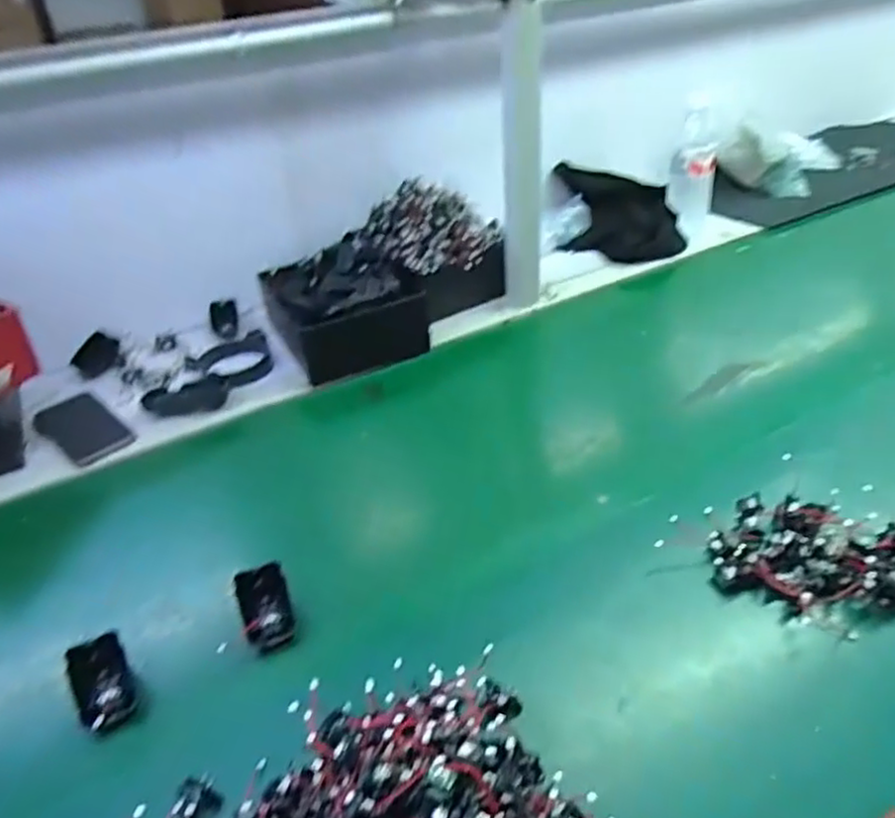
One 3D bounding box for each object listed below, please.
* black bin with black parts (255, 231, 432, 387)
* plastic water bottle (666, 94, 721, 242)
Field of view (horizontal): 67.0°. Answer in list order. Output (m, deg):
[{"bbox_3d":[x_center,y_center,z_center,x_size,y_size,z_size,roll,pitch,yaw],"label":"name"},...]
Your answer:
[{"bbox_3d":[-0.144,-0.149,0.954,0.187,0.112,0.237,-20,39,-19],"label":"black bin with black parts"},{"bbox_3d":[0.410,-0.391,1.135,0.072,0.193,0.065,6,38,16],"label":"plastic water bottle"}]

